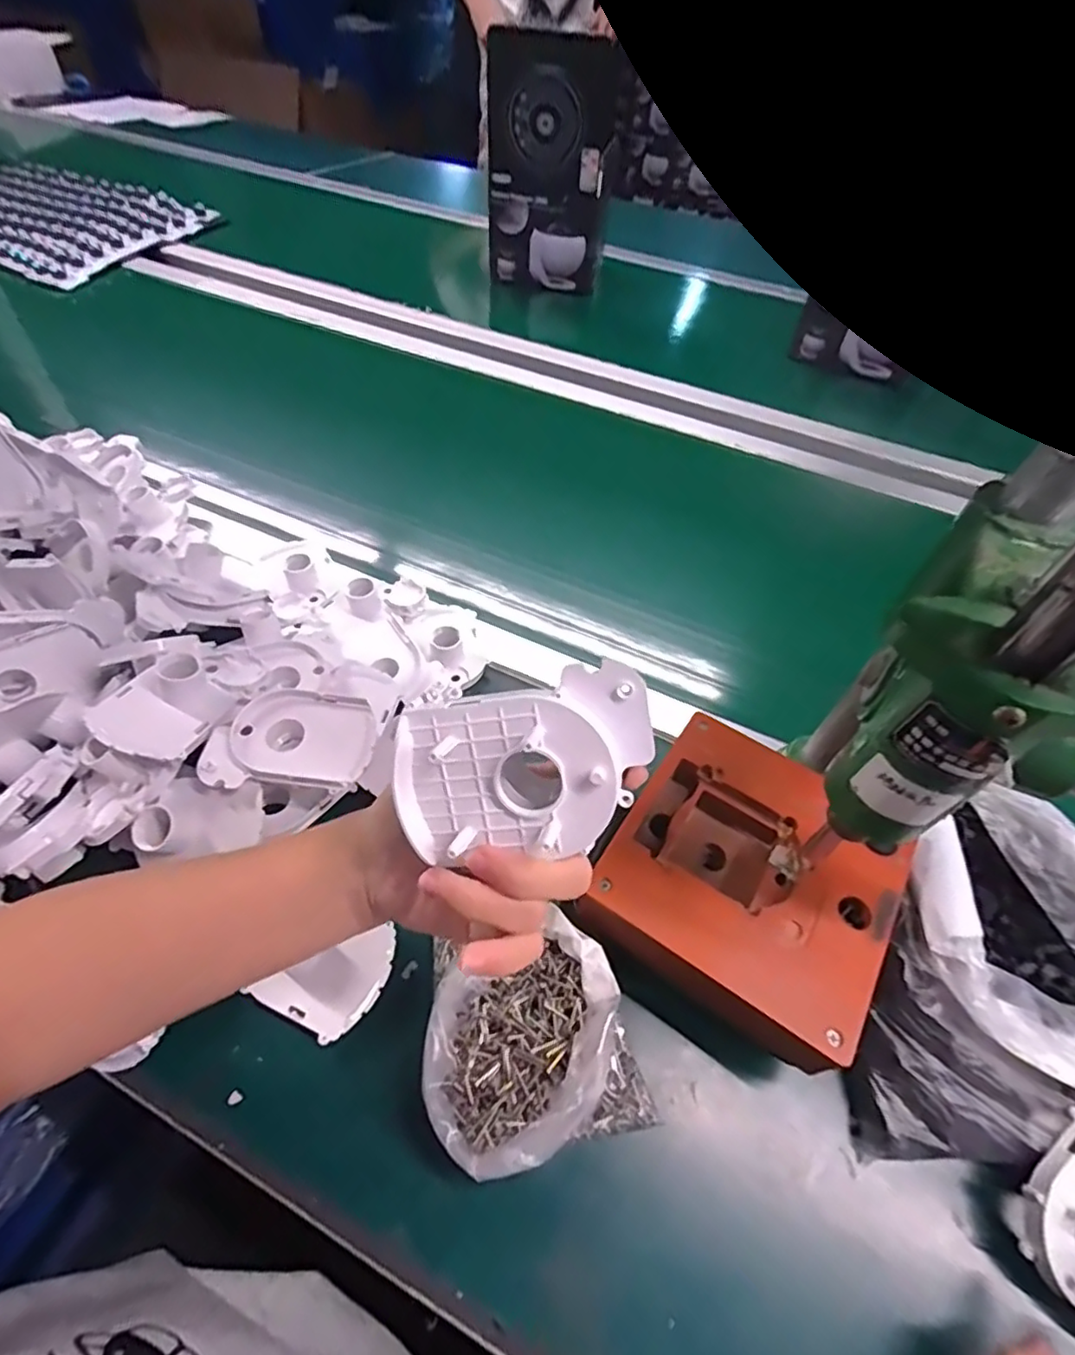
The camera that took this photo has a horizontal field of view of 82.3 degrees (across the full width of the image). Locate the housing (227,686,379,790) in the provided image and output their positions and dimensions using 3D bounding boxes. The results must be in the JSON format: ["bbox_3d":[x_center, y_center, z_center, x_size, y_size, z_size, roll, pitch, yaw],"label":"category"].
[{"bbox_3d":[-0.154,0.039,0.407,0.086,0.019,0.062,4,52,-1],"label":"housing"}]

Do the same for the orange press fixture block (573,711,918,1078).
[{"bbox_3d":[0.123,0.123,0.371,0.153,0.055,0.158,32,57,19],"label":"orange press fixture block"}]

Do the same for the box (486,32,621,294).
[{"bbox_3d":[0.017,-0.721,0.888,0.174,0.283,0.054,3,52,-2],"label":"box"}]

